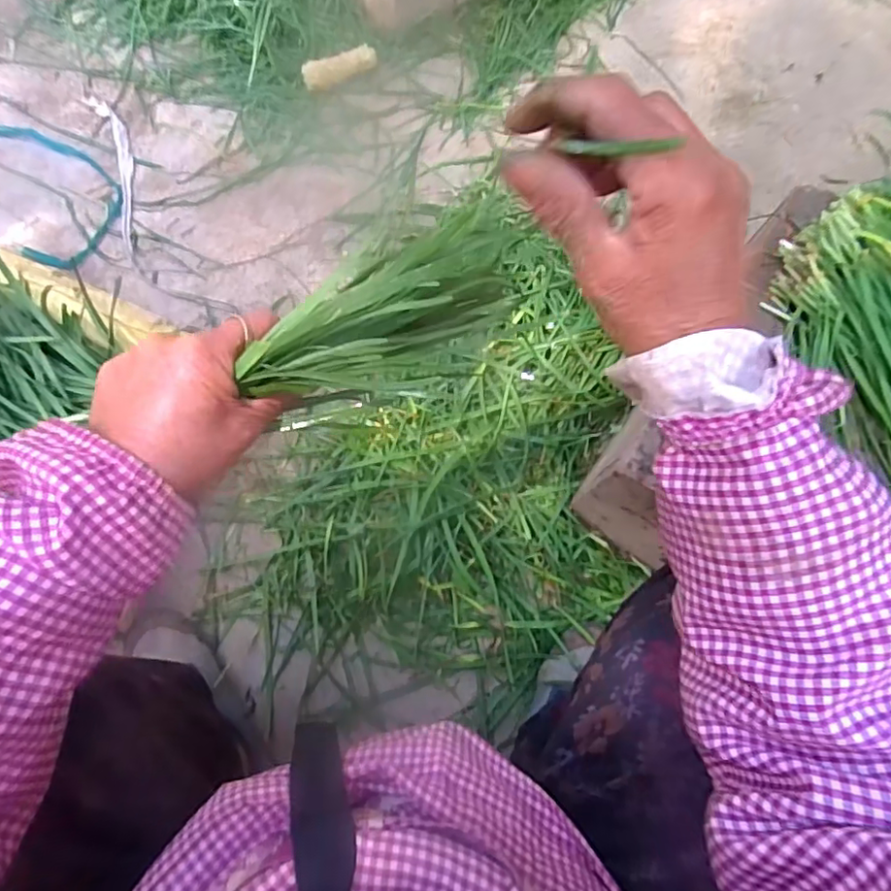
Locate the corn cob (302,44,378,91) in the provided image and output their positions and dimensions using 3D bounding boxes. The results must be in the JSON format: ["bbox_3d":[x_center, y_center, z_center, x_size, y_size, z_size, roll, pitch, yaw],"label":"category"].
[{"bbox_3d":[-0.169,-0.606,0.936,0.118,0.033,0.031,-17,73,-10],"label":"corn cob"}]

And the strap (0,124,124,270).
[{"bbox_3d":[-0.678,-0.395,0.860,0.432,0.022,0.203,20,72,5],"label":"strap"}]

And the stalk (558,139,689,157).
[{"bbox_3d":[0.059,-0.105,0.208,0.041,0.005,0.004,15,70,29],"label":"stalk"}]

